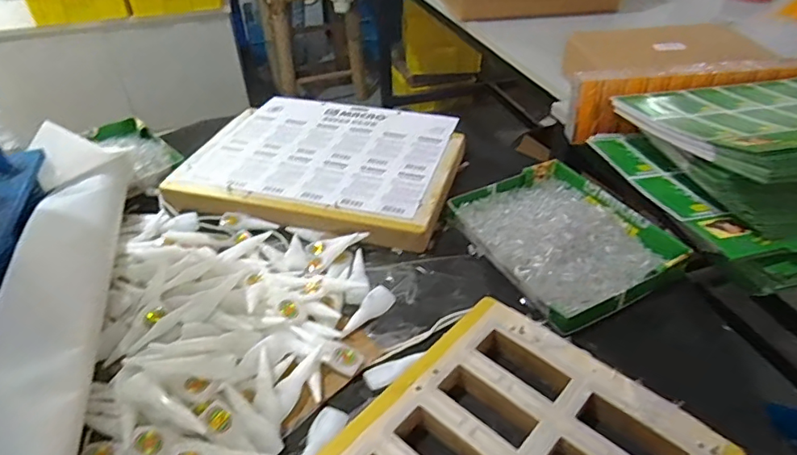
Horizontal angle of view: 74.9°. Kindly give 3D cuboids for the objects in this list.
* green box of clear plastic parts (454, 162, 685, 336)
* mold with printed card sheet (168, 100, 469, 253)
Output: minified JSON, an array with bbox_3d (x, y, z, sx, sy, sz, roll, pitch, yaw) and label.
[{"bbox_3d":[0.217,0.002,0.713,0.210,0.032,0.268,-19,42,-20],"label":"green box of clear plastic parts"},{"bbox_3d":[-0.110,-0.116,0.854,0.408,0.034,0.346,10,40,14],"label":"mold with printed card sheet"}]

